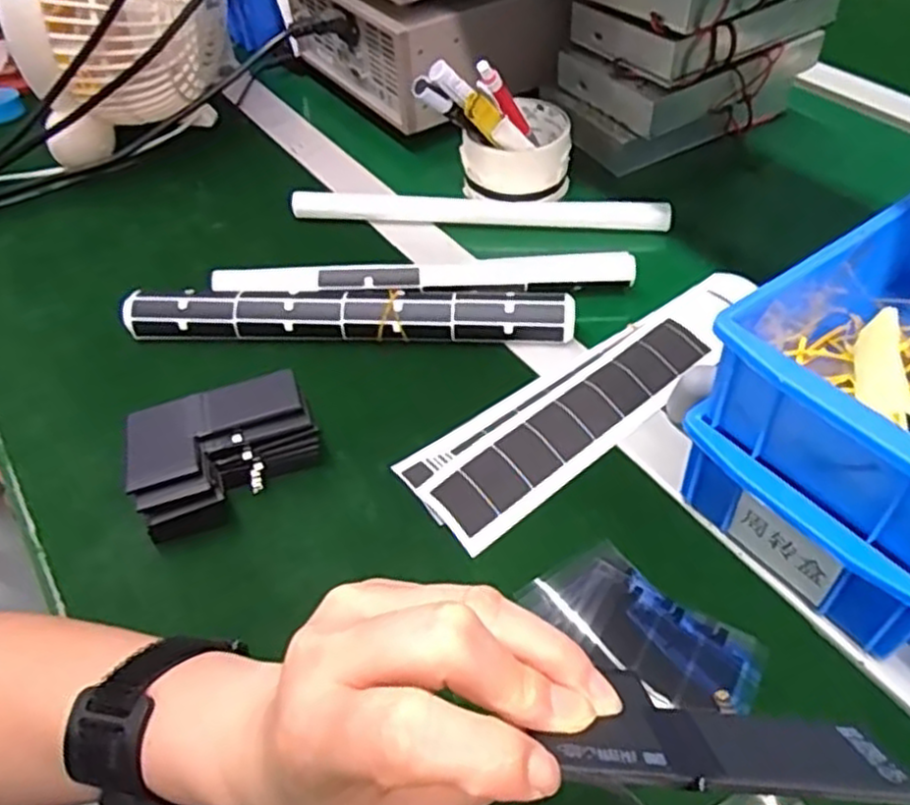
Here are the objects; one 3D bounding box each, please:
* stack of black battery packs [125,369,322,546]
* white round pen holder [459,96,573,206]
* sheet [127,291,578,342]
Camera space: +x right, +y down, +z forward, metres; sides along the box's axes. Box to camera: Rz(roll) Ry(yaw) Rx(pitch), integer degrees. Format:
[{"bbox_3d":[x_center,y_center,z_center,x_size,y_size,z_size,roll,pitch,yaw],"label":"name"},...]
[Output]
[{"bbox_3d":[-0.126,0.029,0.415,0.097,0.042,0.066,-15,50,-10],"label":"stack of black battery packs"},{"bbox_3d":[0.048,-0.200,0.603,0.086,0.050,0.087,4,50,6],"label":"white round pen holder"},{"bbox_3d":[-0.070,-0.060,0.497,0.290,0.025,0.033,2,49,4],"label":"sheet"}]

